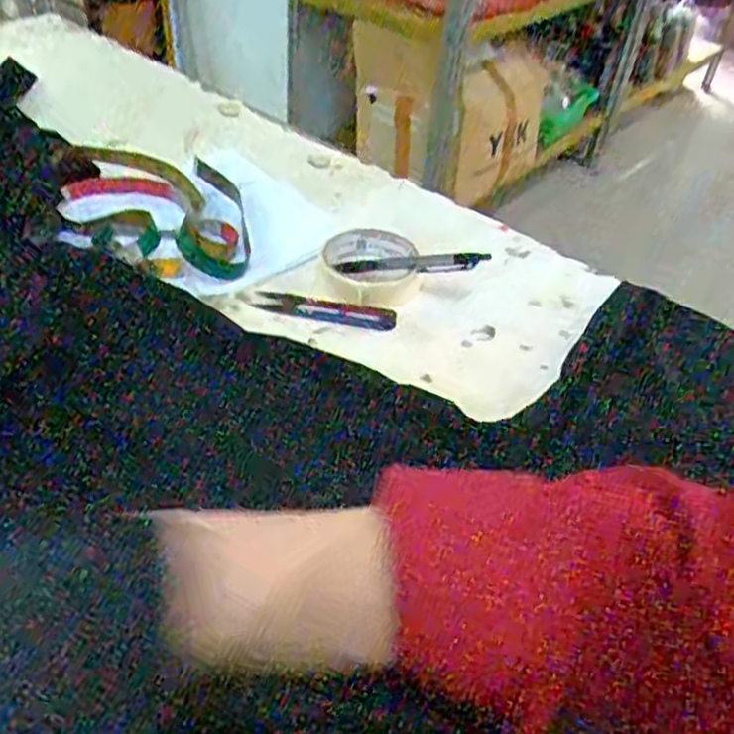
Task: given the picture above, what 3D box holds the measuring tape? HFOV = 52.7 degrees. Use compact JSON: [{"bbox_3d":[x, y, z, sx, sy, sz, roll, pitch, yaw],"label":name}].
[{"bbox_3d":[-0.195,-0.145,0.676,0.159,0.026,0.209,-6,42,-12],"label":"measuring tape"}]

